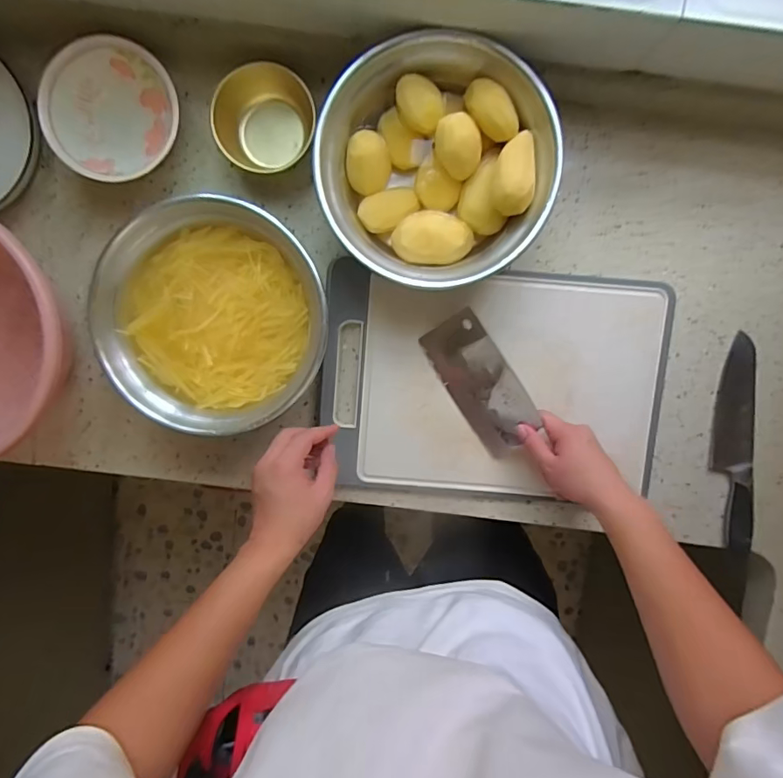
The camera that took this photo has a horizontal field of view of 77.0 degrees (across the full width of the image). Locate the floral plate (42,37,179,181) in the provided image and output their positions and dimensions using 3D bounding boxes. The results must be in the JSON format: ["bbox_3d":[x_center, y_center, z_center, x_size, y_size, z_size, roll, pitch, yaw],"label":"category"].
[{"bbox_3d":[-0.317,-0.319,0.568,0.142,0.057,0.142,0,96,1],"label":"floral plate"}]

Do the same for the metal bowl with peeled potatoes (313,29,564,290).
[{"bbox_3d":[0.049,-0.240,0.553,0.239,0.090,0.247,0,96,1],"label":"metal bowl with peeled potatoes"}]

